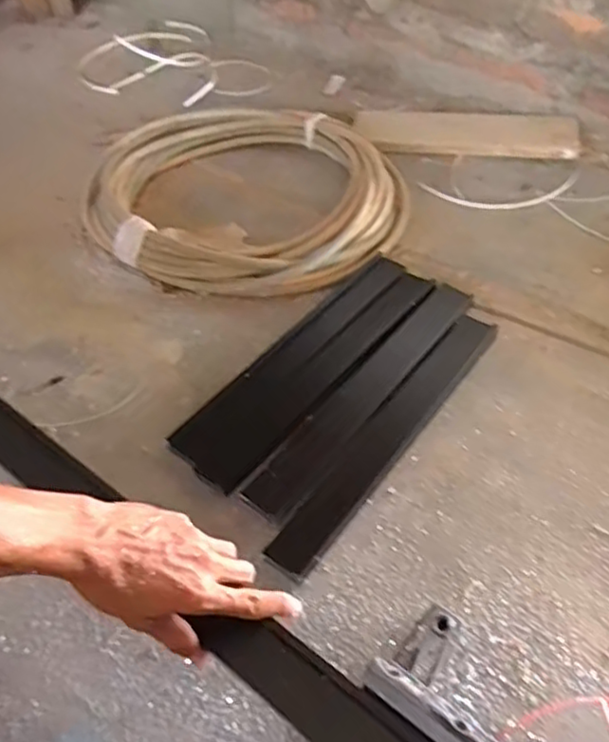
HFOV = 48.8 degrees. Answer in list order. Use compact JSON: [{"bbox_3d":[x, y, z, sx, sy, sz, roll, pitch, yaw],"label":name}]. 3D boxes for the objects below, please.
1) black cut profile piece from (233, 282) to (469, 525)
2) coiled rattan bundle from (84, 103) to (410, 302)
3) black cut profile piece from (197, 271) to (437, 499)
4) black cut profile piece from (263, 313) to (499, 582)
[{"bbox_3d":[0.072,0.018,0.742,0.053,0.010,0.370,30,58,26],"label":"black cut profile piece"},{"bbox_3d":[-0.087,-0.263,0.986,0.414,0.053,0.437,-1,48,1],"label":"coiled rattan bundle"},{"bbox_3d":[0.025,-0.003,0.765,0.051,0.010,0.373,30,58,26],"label":"black cut profile piece"},{"bbox_3d":[0.095,0.063,0.708,0.047,0.012,0.377,29,58,26],"label":"black cut profile piece"}]

